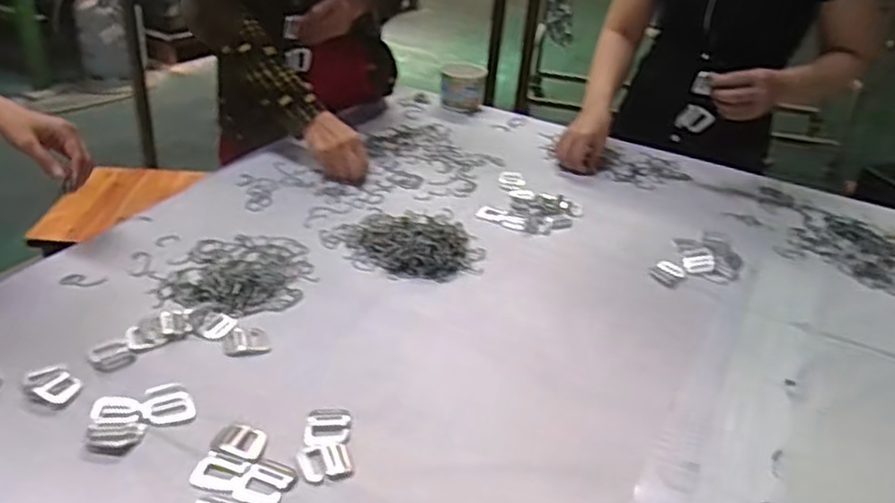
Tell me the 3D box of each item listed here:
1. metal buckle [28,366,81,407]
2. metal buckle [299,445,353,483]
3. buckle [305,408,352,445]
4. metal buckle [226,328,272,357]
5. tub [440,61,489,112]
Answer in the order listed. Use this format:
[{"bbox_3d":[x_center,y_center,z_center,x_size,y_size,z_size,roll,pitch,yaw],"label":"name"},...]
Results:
[{"bbox_3d":[-0.373,0.126,0.670,0.053,0.004,0.035,21,34,26],"label":"metal buckle"},{"bbox_3d":[-0.107,0.184,0.619,0.042,0.004,0.040,-6,32,-17],"label":"metal buckle"},{"bbox_3d":[-0.110,0.160,0.652,0.042,0.008,0.043,1,31,-6],"label":"buckle"},{"bbox_3d":[-0.215,0.098,0.767,0.045,0.006,0.042,-2,31,-11],"label":"metal buckle"},{"bbox_3d":[0.034,-0.342,1.454,0.088,0.079,0.089,3,30,-2],"label":"tub"}]

